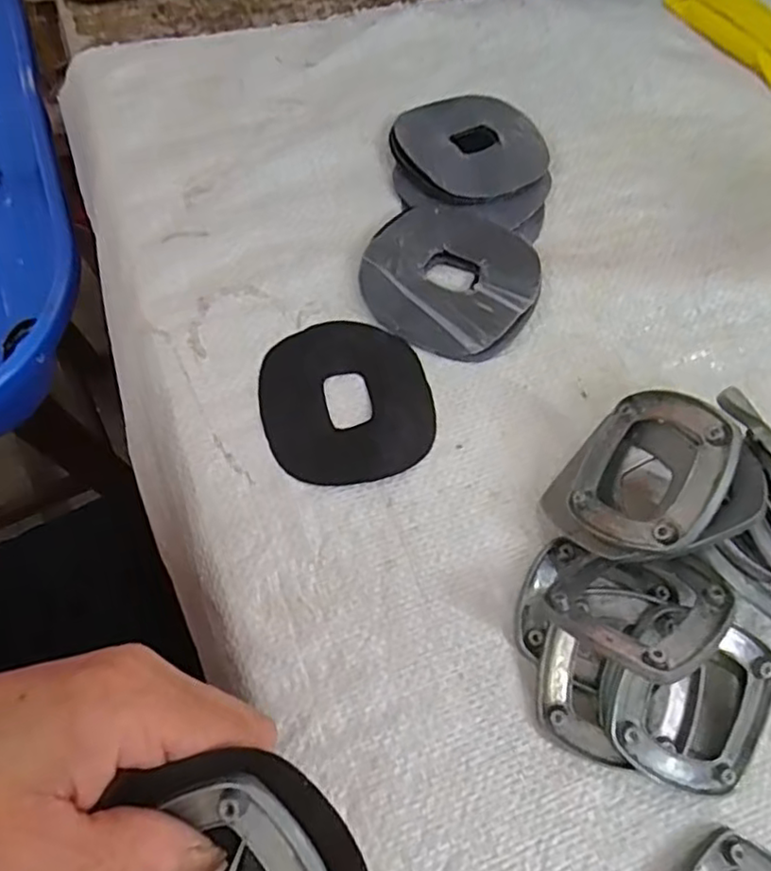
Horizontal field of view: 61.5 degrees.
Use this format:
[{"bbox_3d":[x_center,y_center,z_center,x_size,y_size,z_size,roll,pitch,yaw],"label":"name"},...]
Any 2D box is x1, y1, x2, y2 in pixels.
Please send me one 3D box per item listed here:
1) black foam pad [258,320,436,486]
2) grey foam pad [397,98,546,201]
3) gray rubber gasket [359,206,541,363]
[{"bbox_3d":[-0.017,-0.017,0.295,0.076,0.005,0.080,-8,66,-7],"label":"black foam pad"},{"bbox_3d":[0.048,-0.163,0.362,0.076,0.012,0.076,-21,68,-12],"label":"grey foam pad"},{"bbox_3d":[0.033,-0.081,0.324,0.083,0.012,0.082,1,65,-3],"label":"gray rubber gasket"}]

